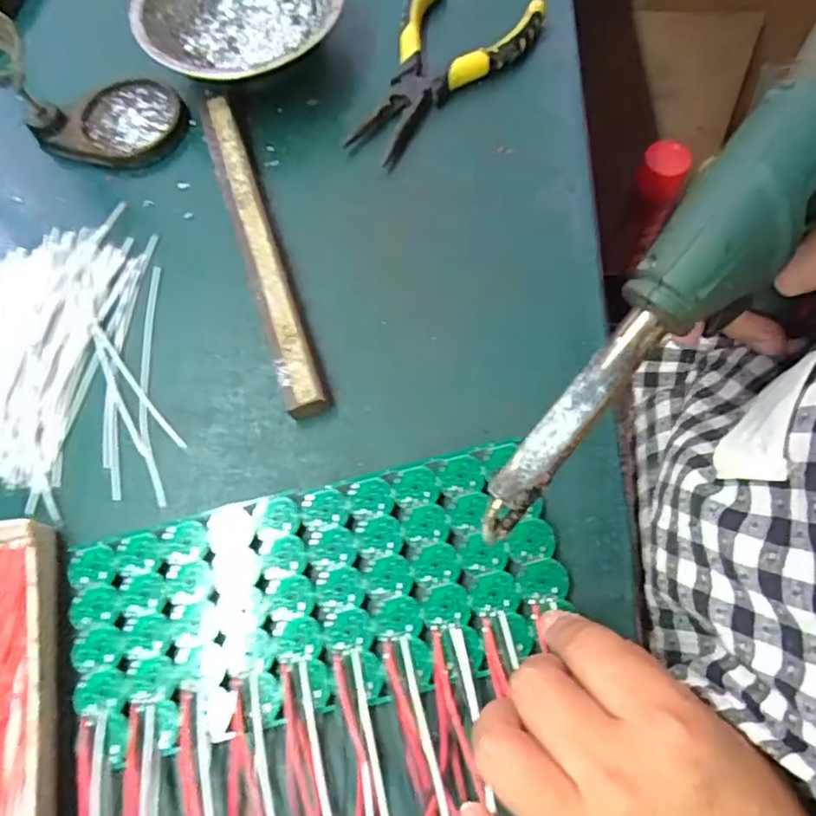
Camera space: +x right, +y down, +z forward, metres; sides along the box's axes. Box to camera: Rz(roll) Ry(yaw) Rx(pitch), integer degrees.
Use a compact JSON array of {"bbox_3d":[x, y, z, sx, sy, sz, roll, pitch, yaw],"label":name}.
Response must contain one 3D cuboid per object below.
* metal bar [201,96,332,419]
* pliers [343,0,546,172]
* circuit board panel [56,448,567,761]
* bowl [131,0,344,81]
[{"bbox_3d":[-0.084,-0.090,0.344,0.021,0.017,0.209,-19,70,-6],"label":"metal bar"},{"bbox_3d":[0.024,-0.208,0.384,0.081,0.028,0.139,21,71,9],"label":"pliers"},{"bbox_3d":[-0.043,0.082,0.276,0.215,0.004,0.094,-12,69,-1],"label":"circuit board panel"},{"bbox_3d":[-0.102,-0.241,0.391,0.122,0.045,0.118,0,69,1],"label":"bowl"}]

